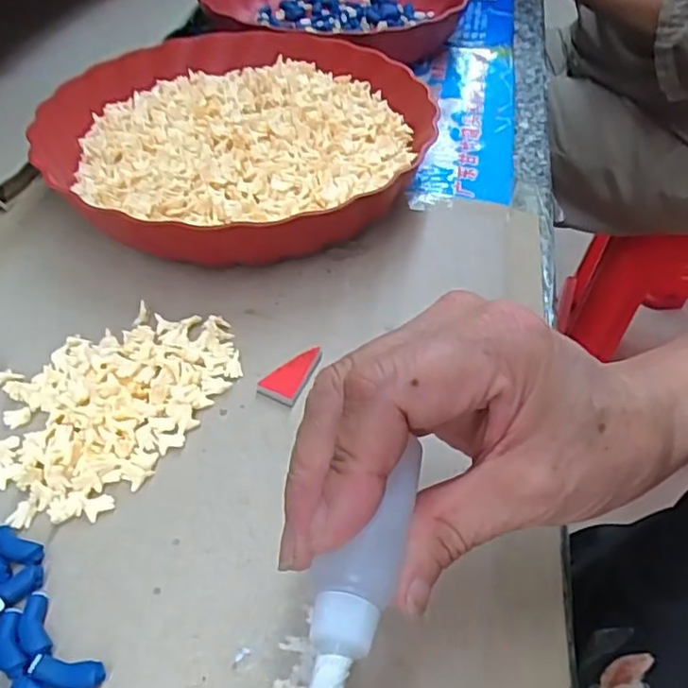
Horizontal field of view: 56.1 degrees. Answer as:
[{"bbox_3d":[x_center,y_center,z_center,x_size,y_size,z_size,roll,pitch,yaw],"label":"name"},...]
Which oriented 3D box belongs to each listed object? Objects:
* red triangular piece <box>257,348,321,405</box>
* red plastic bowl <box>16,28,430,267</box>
[{"bbox_3d":[-0.026,0.013,0.311,0.019,0.006,0.035,21,48,13],"label":"red triangular piece"},{"bbox_3d":[-0.067,-0.135,0.423,0.235,0.049,0.243,3,47,-3],"label":"red plastic bowl"}]

